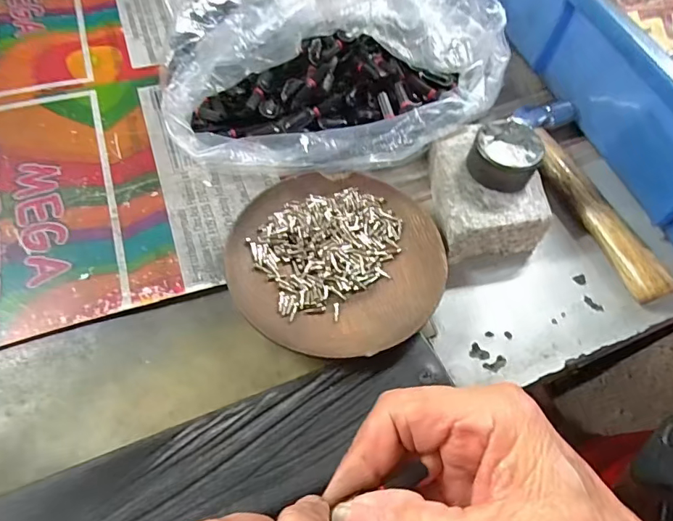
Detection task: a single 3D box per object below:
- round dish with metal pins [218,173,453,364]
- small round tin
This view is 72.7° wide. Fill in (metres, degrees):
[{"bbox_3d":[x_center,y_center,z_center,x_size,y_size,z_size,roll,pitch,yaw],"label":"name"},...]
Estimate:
[{"bbox_3d":[0.000,-0.001,0.251,0.112,0.018,0.109,2,59,-3],"label":"round dish with metal pins"},{"bbox_3d":[0.095,-0.058,0.260,0.036,0.024,0.035,2,59,-3],"label":"small round tin"}]

